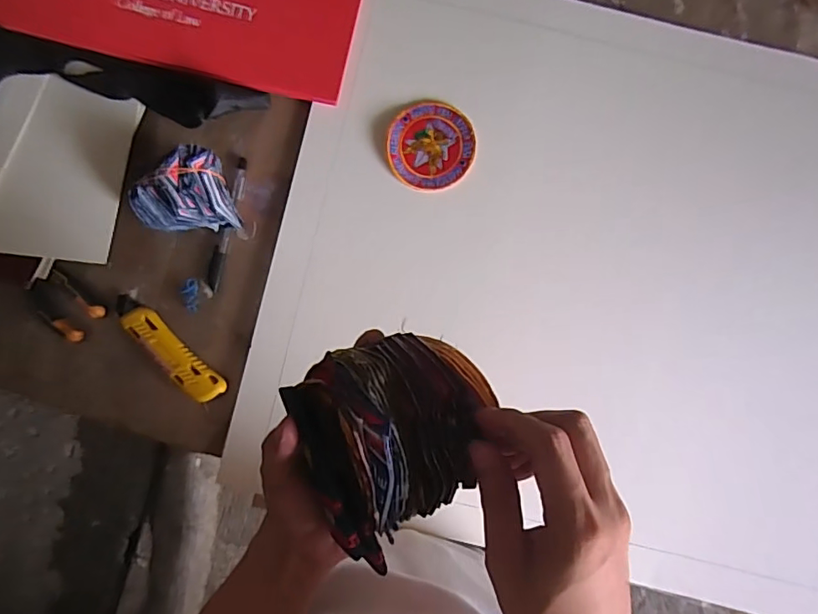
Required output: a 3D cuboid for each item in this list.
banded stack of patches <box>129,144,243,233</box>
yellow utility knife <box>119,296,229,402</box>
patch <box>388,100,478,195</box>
[{"bbox_3d":[-0.219,-0.113,0.520,0.097,0.071,0.076,-3,87,1],"label":"banded stack of patches"},{"bbox_3d":[-0.253,0.044,0.546,0.147,0.015,0.033,42,88,1],"label":"yellow utility knife"},{"bbox_3d":[0.023,-0.167,0.550,0.089,0.010,0.091,2,90,1],"label":"patch"}]

